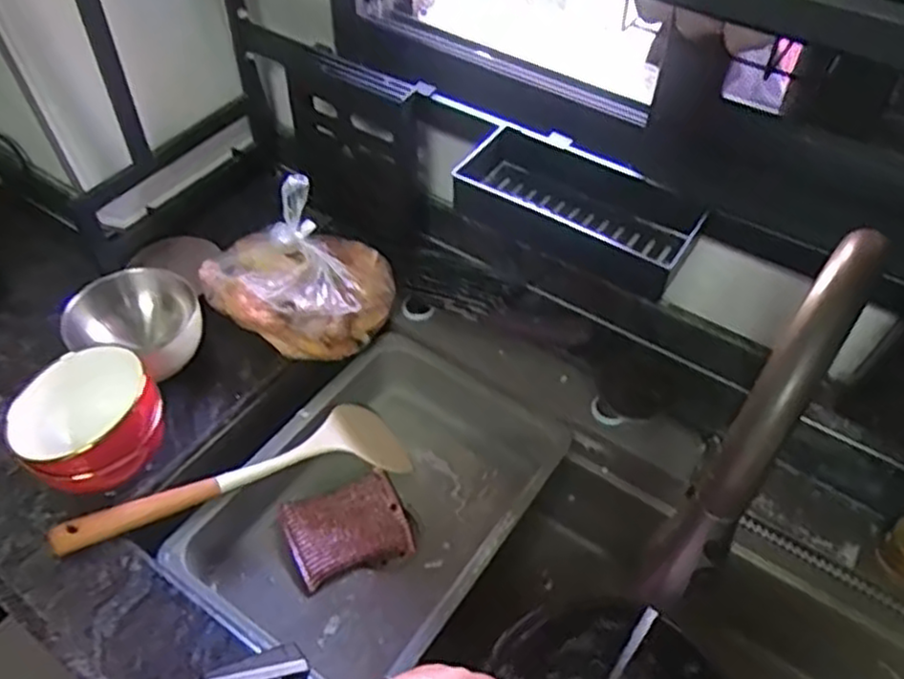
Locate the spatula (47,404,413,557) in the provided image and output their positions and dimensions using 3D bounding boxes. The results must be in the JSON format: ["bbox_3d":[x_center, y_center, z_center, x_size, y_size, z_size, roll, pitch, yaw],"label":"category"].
[{"bbox_3d":[-0.195,0.135,0.740,0.376,0.078,0.063,-14,47,-40],"label":"spatula"}]

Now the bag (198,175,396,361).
[{"bbox_3d":[-0.163,-0.072,0.769,0.195,0.143,0.130,-4,49,-6],"label":"bag"}]

